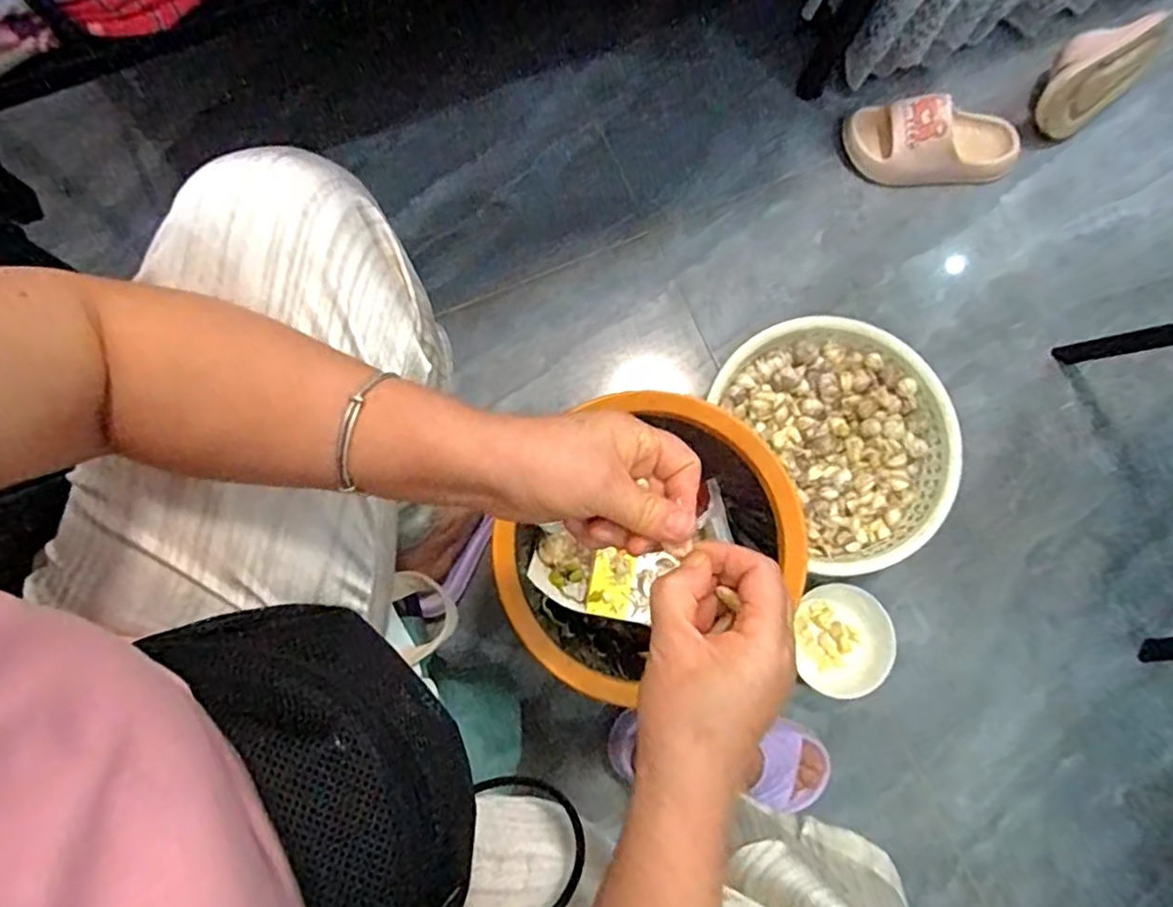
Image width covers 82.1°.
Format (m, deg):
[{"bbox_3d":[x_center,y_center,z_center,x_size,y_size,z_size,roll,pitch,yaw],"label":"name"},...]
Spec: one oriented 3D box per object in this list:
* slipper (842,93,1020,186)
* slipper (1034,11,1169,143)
[{"bbox_3d":[0.474,-0.424,0.912,0.236,0.072,0.096,0,78,-1],"label":"slipper"},{"bbox_3d":[0.696,-0.523,0.925,0.216,0.090,0.099,-40,84,-8],"label":"slipper"}]

